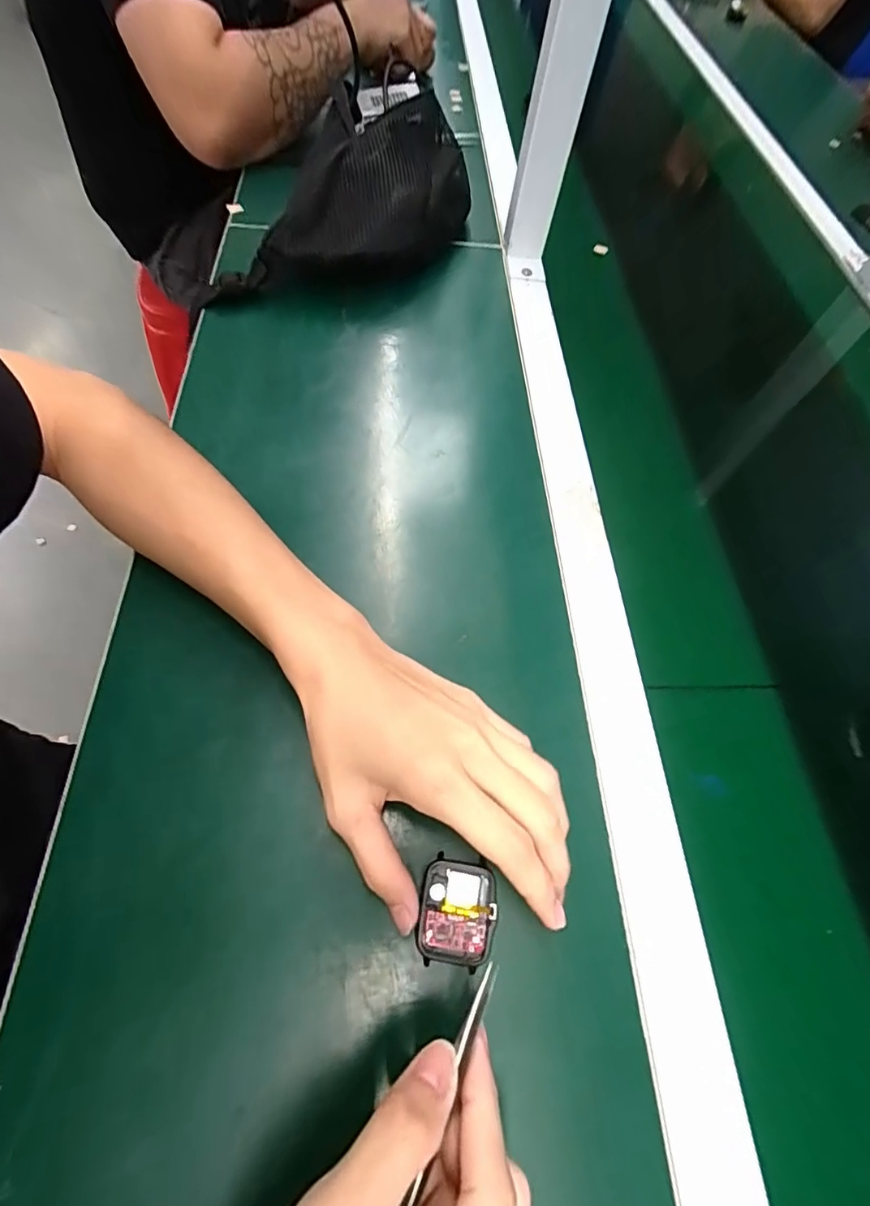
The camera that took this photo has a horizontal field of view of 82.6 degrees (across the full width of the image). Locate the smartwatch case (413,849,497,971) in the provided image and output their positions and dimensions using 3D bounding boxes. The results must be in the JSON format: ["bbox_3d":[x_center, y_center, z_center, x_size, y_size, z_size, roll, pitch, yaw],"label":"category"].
[{"bbox_3d":[0.011,0.156,0.251,0.037,0.006,0.045,6,63,2],"label":"smartwatch case"}]

